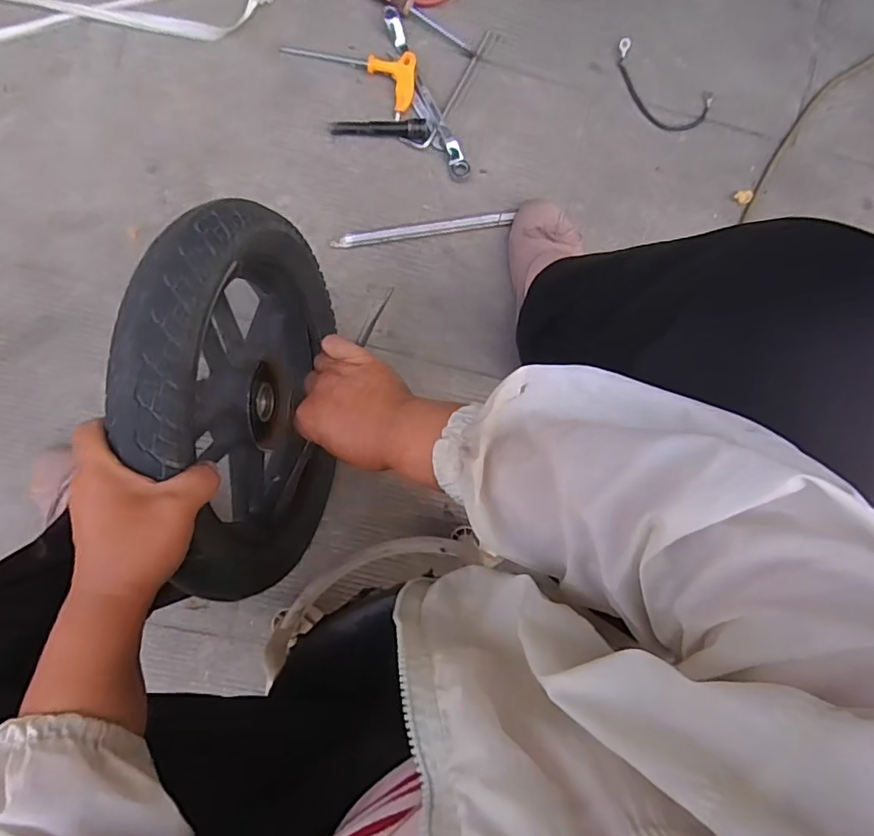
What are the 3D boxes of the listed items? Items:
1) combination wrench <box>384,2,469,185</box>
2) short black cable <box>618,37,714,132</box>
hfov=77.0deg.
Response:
[{"bbox_3d":[-0.012,-0.415,0.704,0.026,0.014,0.227,-24,92,-3],"label":"combination wrench"},{"bbox_3d":[0.291,-0.432,0.730,0.148,0.007,0.069,30,96,-4],"label":"short black cable"}]

